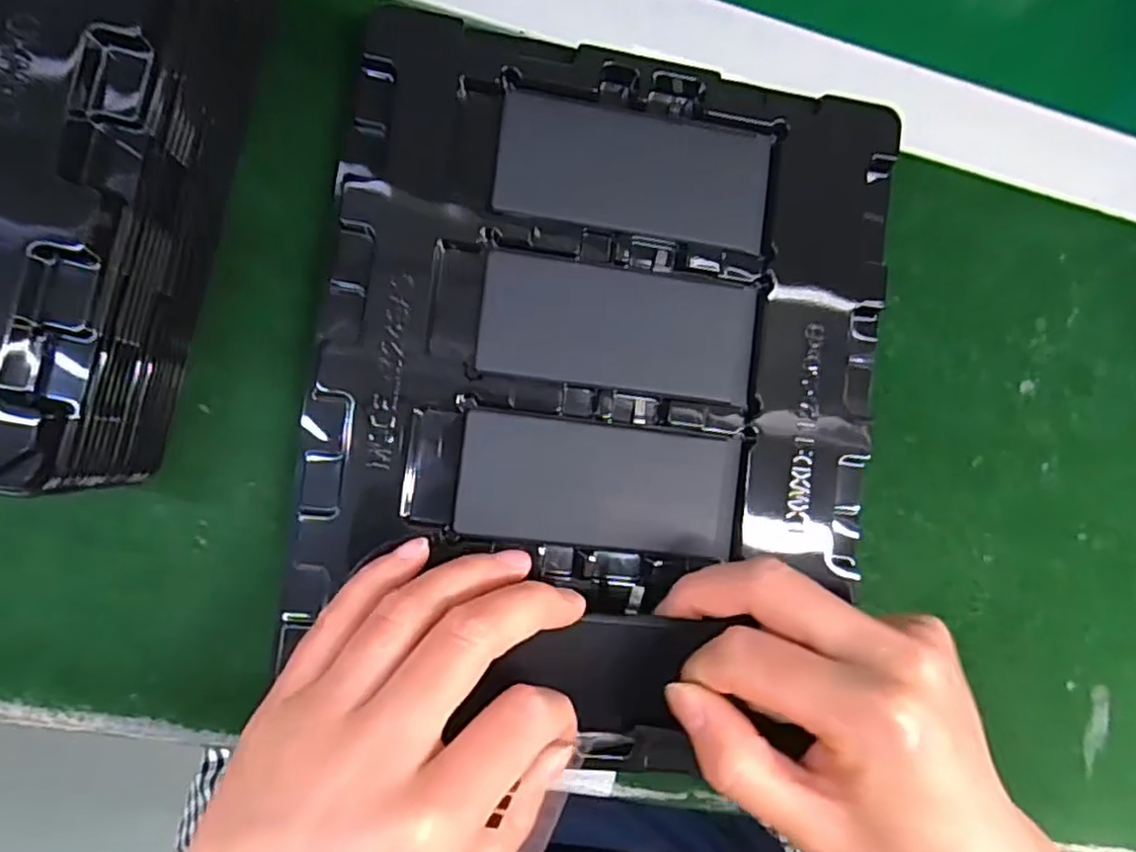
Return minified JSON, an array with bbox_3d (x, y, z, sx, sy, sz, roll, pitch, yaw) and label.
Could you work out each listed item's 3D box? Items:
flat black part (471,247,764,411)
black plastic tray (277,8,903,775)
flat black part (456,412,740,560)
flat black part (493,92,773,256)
[{"bbox_3d":[0.021,-0.038,0.269,0.107,0.006,0.047,8,88,-9],"label":"flat black part"},{"bbox_3d":[0.018,-0.011,0.264,0.215,0.015,0.259,7,88,-9],"label":"black plastic tray"},{"bbox_3d":[0.013,0.023,0.267,0.108,0.008,0.048,6,88,-9],"label":"flat black part"},{"bbox_3d":[0.027,-0.101,0.271,0.109,0.005,0.049,8,88,-9],"label":"flat black part"}]

